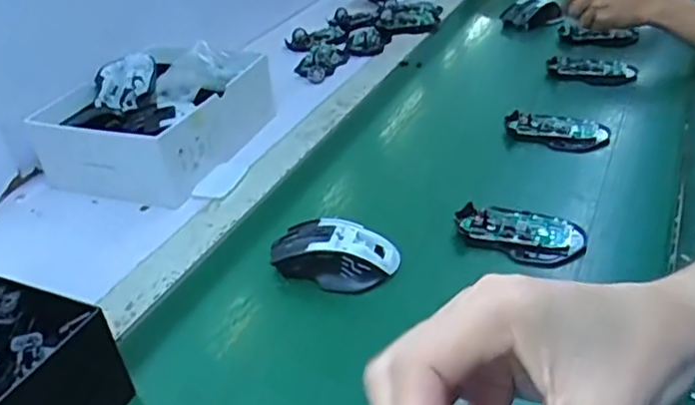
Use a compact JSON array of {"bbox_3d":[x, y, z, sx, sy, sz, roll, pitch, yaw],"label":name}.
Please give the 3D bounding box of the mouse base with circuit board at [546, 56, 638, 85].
[{"bbox_3d":[0.335,-0.187,0.881,0.119,0.013,0.058,22,42,32],"label":"mouse base with circuit board"}]

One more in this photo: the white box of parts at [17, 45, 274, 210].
[{"bbox_3d":[-0.232,-0.111,0.798,0.208,0.089,0.247,9,36,21],"label":"white box of parts"}]

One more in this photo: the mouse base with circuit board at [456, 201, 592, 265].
[{"bbox_3d":[0.160,0.025,0.589,0.113,0.021,0.065,13,38,26],"label":"mouse base with circuit board"}]

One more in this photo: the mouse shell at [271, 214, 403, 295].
[{"bbox_3d":[-0.015,0.046,0.572,0.119,0.039,0.063,4,35,14],"label":"mouse shell"}]

